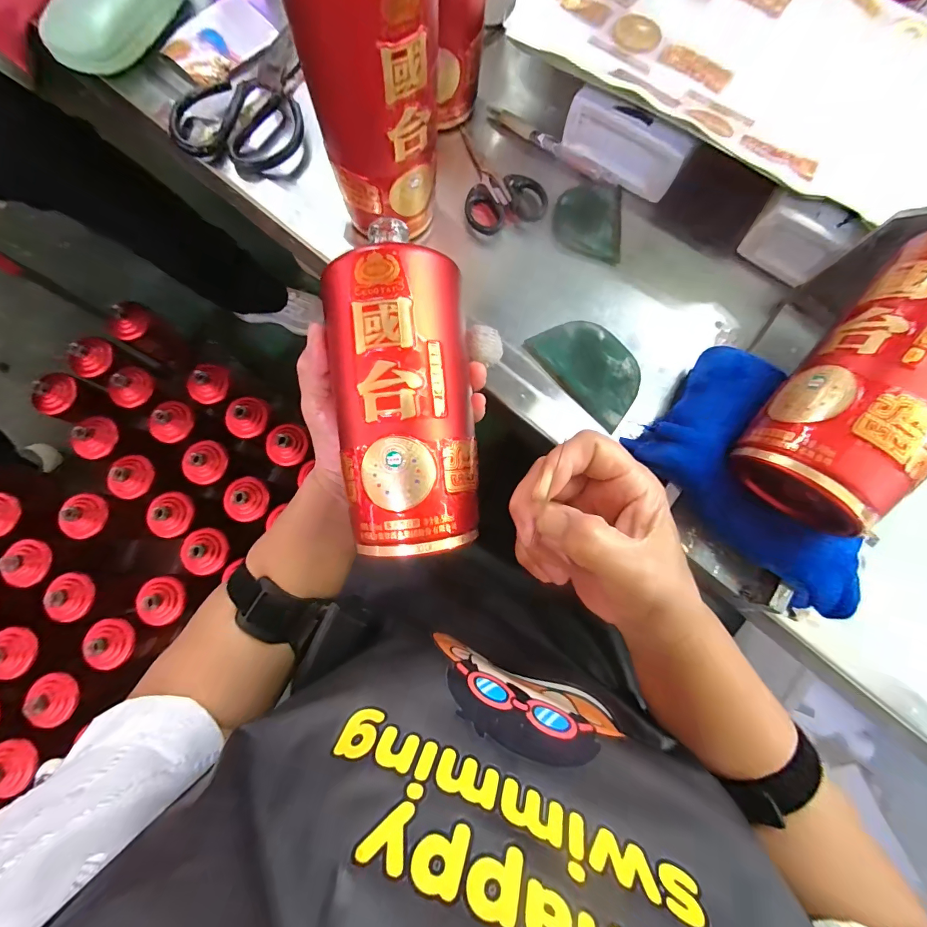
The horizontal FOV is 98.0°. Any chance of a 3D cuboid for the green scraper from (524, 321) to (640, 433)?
[{"bbox_3d":[0.101,-0.077,0.317,0.057,0.004,0.093,-40,83,-3],"label":"green scraper"}]

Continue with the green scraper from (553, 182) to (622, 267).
[{"bbox_3d":[0.110,-0.216,0.356,0.058,0.006,0.079,6,79,0],"label":"green scraper"}]

